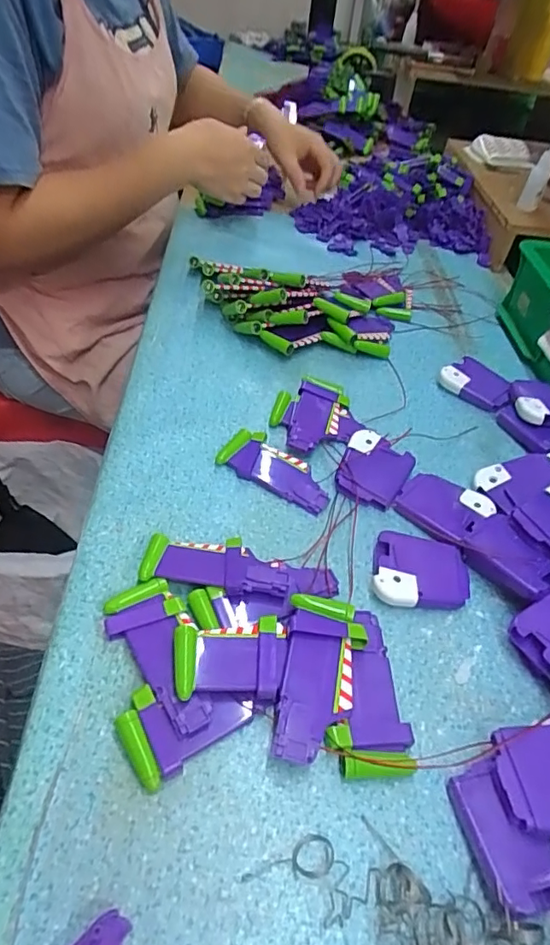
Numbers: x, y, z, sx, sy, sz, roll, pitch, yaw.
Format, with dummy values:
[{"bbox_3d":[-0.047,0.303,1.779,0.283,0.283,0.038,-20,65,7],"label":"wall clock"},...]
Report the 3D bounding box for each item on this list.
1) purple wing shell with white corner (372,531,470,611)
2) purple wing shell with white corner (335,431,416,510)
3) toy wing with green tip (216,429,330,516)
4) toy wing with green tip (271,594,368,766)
[{"bbox_3d":[0.095,0.064,0.347,0.063,0.016,0.050,8,46,-1],"label":"purple wing shell with white corner"},{"bbox_3d":[0.076,-0.003,0.407,0.050,0.015,0.058,24,48,14],"label":"purple wing shell with white corner"},{"bbox_3d":[0.002,-0.002,0.404,0.091,0.009,0.042,31,50,20],"label":"toy wing with green tip"},{"bbox_3d":[0.025,0.113,0.291,0.042,0.020,0.087,10,46,1],"label":"toy wing with green tip"}]

